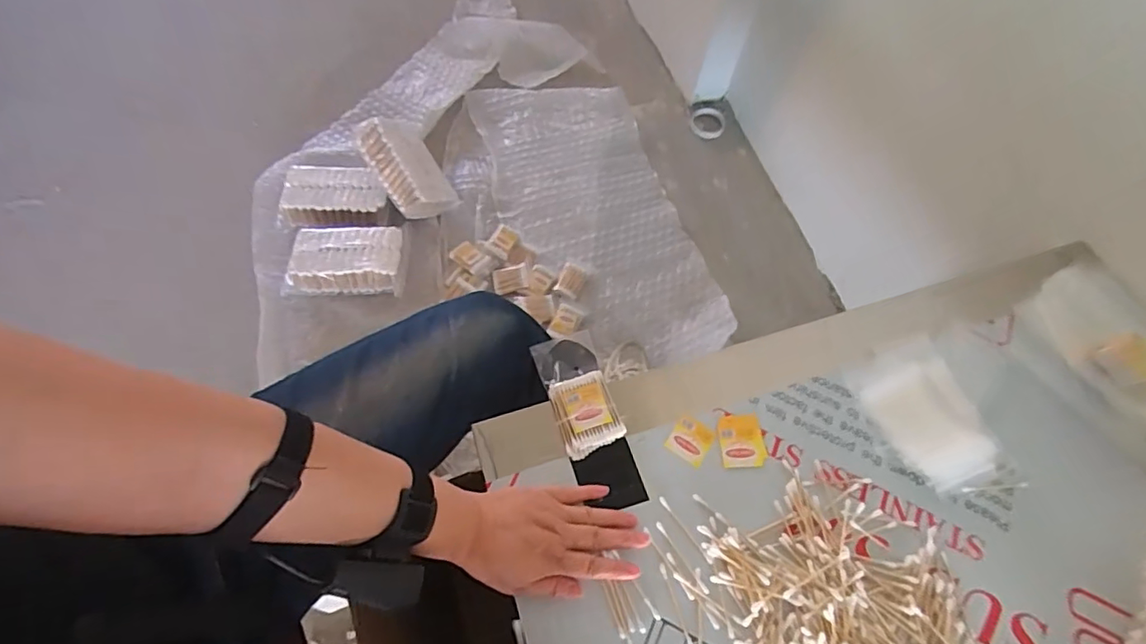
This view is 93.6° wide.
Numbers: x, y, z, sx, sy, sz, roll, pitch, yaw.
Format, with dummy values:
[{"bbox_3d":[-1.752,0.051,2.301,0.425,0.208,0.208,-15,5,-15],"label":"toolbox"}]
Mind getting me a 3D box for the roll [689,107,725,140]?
[{"bbox_3d":[0.340,-0.504,1.358,0.101,0.012,0.089,-38,72,-18],"label":"roll"}]

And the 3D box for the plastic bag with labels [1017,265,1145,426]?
[{"bbox_3d":[0.612,0.023,0.600,0.120,0.035,0.185,-27,68,-14],"label":"plastic bag with labels"}]

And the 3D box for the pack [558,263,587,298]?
[{"bbox_3d":[-0.002,-0.087,1.117,0.046,0.011,0.071,21,65,7],"label":"pack"}]

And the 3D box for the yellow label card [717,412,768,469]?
[{"bbox_3d":[0.171,0.120,0.546,0.046,0.004,0.053,-4,65,-4],"label":"yellow label card"}]

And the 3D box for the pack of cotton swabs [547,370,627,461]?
[{"bbox_3d":[0.013,0.092,0.544,0.061,0.011,0.078,-17,66,-10],"label":"pack of cotton swabs"}]

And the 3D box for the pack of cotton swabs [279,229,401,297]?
[{"bbox_3d":[-0.453,-0.128,1.078,0.214,0.057,0.126,-1,65,-3],"label":"pack of cotton swabs"}]

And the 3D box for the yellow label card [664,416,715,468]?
[{"bbox_3d":[0.120,0.120,0.546,0.041,0.004,0.042,33,68,13],"label":"yellow label card"}]

